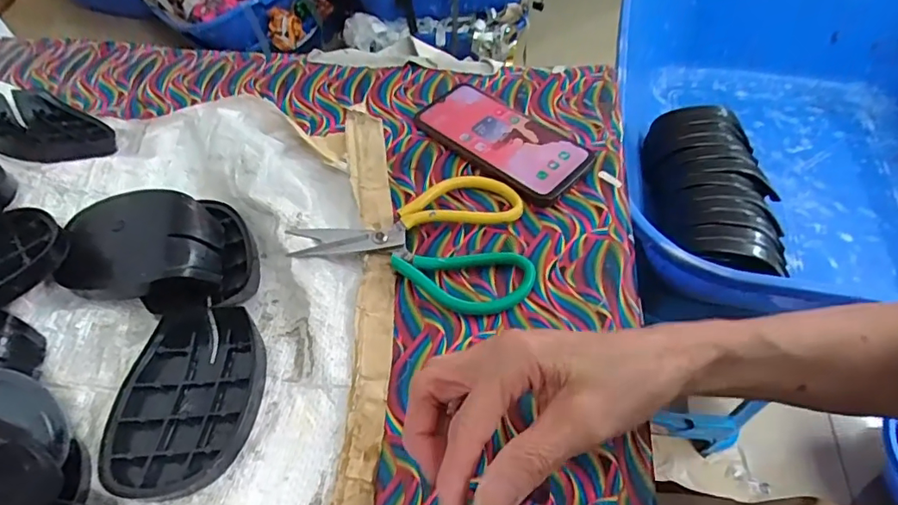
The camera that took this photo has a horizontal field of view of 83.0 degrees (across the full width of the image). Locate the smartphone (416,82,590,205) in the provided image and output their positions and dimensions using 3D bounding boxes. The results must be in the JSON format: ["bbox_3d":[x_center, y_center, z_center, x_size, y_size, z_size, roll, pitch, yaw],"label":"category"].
[{"bbox_3d":[0.049,-0.103,0.463,0.155,0.011,0.082,36,65,24],"label":"smartphone"}]

